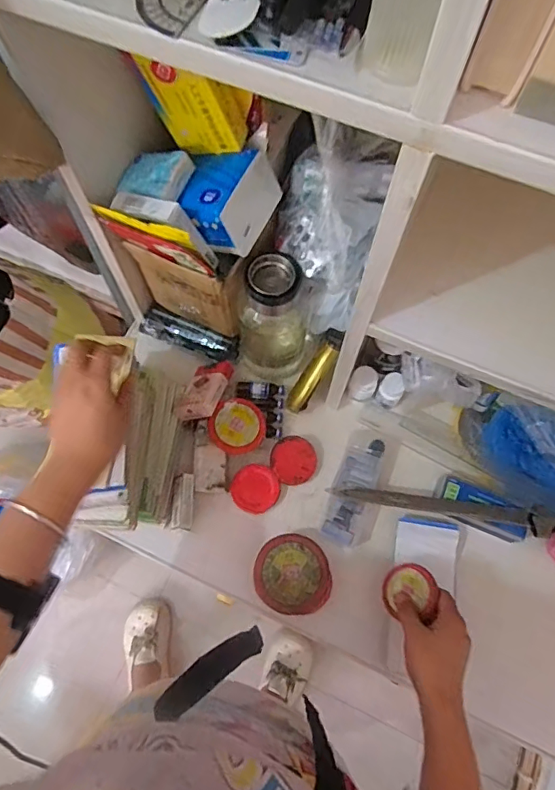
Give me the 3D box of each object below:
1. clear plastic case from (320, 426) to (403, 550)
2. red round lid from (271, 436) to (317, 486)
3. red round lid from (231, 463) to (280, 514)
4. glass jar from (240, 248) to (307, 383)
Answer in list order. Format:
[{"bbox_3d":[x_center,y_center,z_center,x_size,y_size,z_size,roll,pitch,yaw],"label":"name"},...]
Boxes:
[{"bbox_3d":[0.110,0.116,0.657,0.066,0.019,0.156,21,70,8],"label":"clear plastic case"},{"bbox_3d":[0.022,0.085,0.667,0.058,0.017,0.060,-38,100,-7],"label":"red round lid"},{"bbox_3d":[-0.028,0.121,0.656,0.062,0.009,0.062,-1,78,4],"label":"red round lid"},{"bbox_3d":[-0.007,-0.092,0.650,0.085,0.207,0.072,9,69,3],"label":"glass jar"}]

